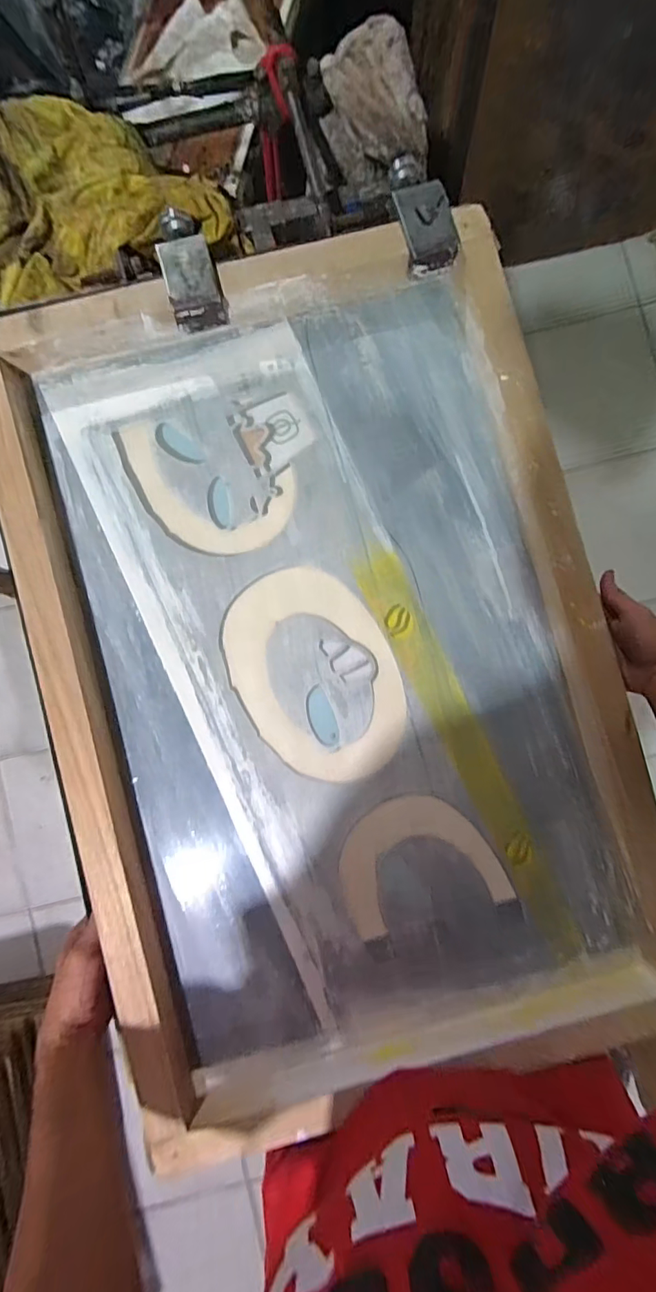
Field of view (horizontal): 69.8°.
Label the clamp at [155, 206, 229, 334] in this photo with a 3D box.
[{"bbox_3d":[-0.146,-0.400,0.507,0.057,0.049,0.120,-13,87,-1],"label":"clamp"}]

